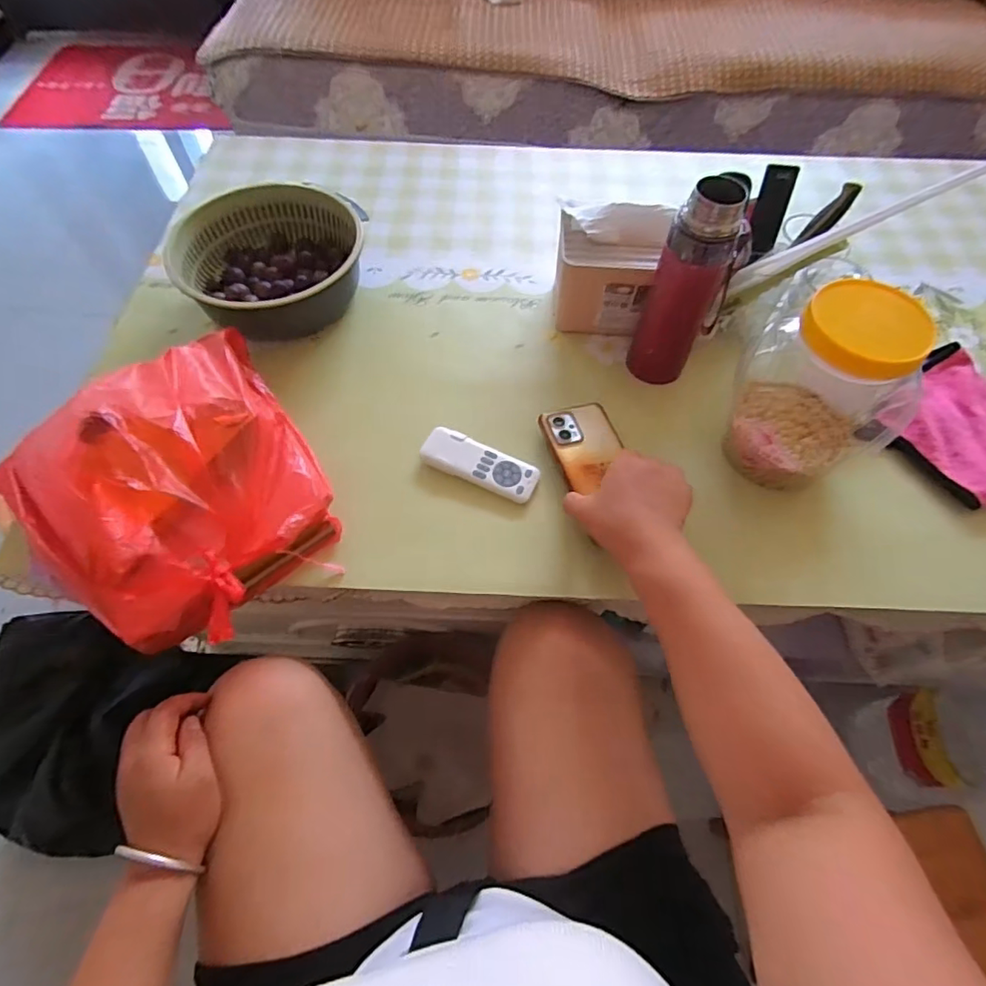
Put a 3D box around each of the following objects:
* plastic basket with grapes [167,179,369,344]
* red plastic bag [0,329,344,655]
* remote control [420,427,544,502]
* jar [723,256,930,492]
[{"bbox_3d":[-0.279,-0.293,0.709,0.235,0.090,0.212,-39,68,-20],"label":"plastic basket with grapes"},{"bbox_3d":[-0.305,-0.009,0.507,0.257,0.105,0.309,-31,65,-17],"label":"red plastic bag"},{"bbox_3d":[-0.013,-0.030,0.581,0.125,0.015,0.049,22,62,11],"label":"remote control"},{"bbox_3d":[0.308,-0.087,0.517,0.123,0.188,0.098,-7,61,-4],"label":"jar"}]

